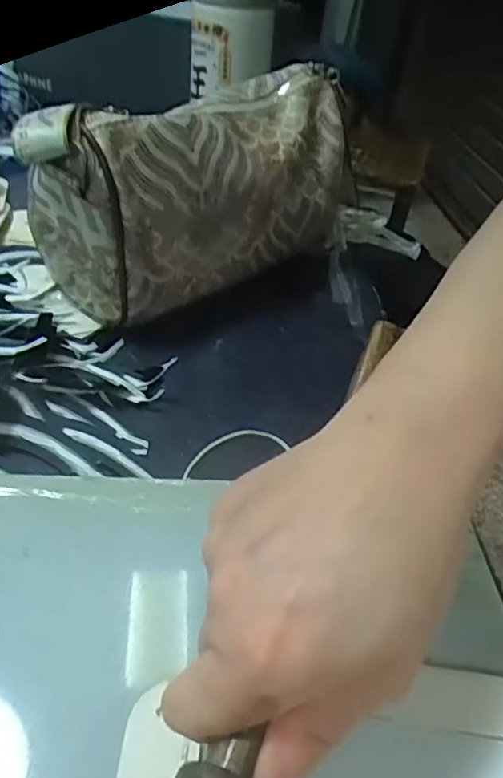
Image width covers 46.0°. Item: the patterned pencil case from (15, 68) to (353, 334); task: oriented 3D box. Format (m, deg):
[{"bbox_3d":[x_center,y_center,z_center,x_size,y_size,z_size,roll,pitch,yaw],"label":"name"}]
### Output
[{"bbox_3d":[-0.037,-0.140,0.436,0.089,0.141,0.240,35,46,30],"label":"patterned pencil case"}]

